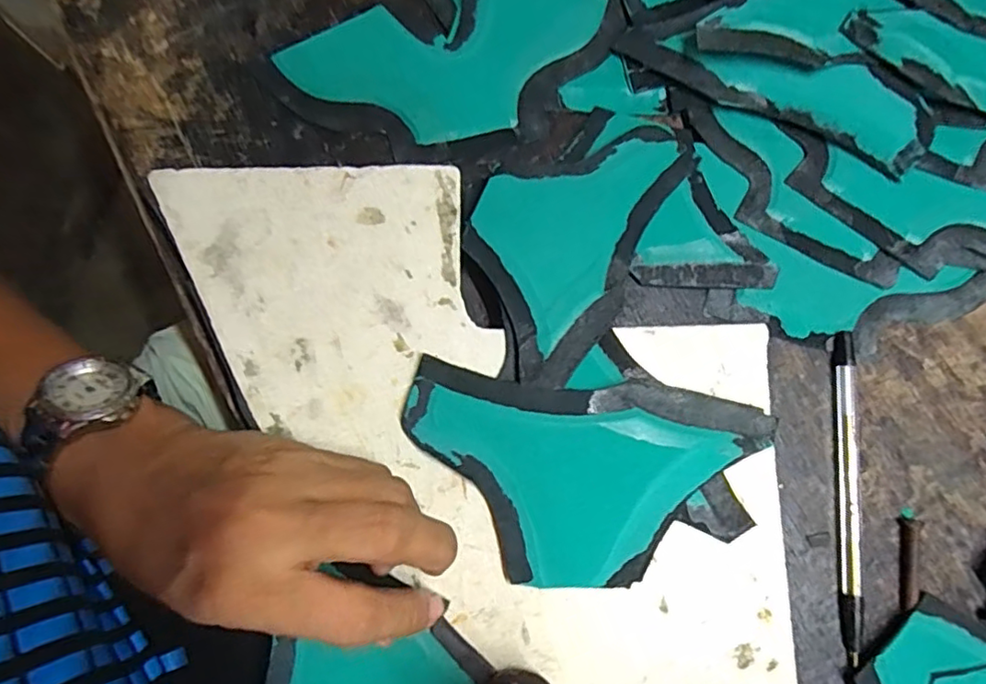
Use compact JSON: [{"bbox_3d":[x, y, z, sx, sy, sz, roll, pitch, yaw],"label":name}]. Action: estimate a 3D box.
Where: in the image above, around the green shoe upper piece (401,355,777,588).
[{"bbox_3d":[0.036,0.057,0.249,0.146,0.015,0.082,6,80,3],"label":"green shoe upper piece"}]

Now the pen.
[{"bbox_3d":[0.160,0.066,0.271,0.009,0.007,0.142,4,79,2],"label":"pen"}]

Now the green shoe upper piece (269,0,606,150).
[{"bbox_3d":[-0.019,-0.148,0.308,0.161,0.009,0.083,-26,80,-3],"label":"green shoe upper piece"}]

